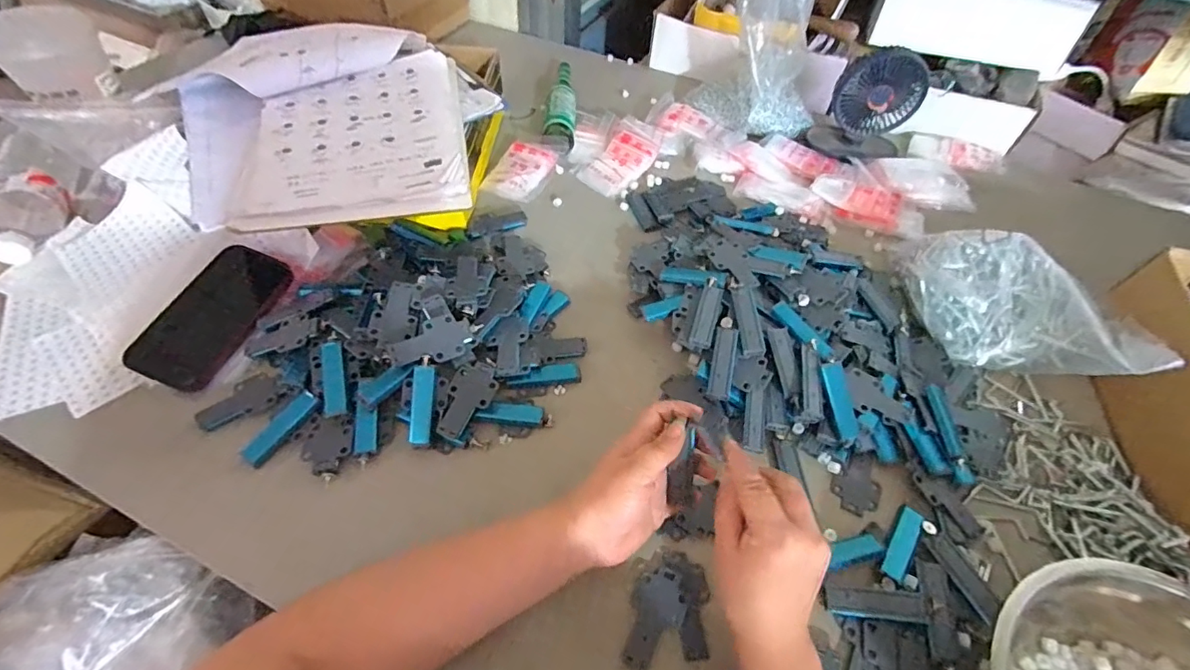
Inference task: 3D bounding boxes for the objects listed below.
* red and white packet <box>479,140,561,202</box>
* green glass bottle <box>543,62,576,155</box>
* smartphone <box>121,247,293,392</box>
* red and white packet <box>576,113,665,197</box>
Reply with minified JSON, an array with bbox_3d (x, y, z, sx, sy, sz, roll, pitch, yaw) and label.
[{"bbox_3d":[-0.104,-0.235,0.722,0.072,0.011,0.114,28,61,-1],"label":"red and white packet"},{"bbox_3d":[-0.054,-0.373,0.811,0.050,0.047,0.225,3,52,-1],"label":"green glass bottle"},{"bbox_3d":[-0.403,-0.022,0.534,0.087,0.015,0.164,23,63,-2],"label":"smartphone"},{"bbox_3d":[0.046,-0.274,0.756,0.082,0.028,0.160,25,55,15],"label":"red and white packet"}]

